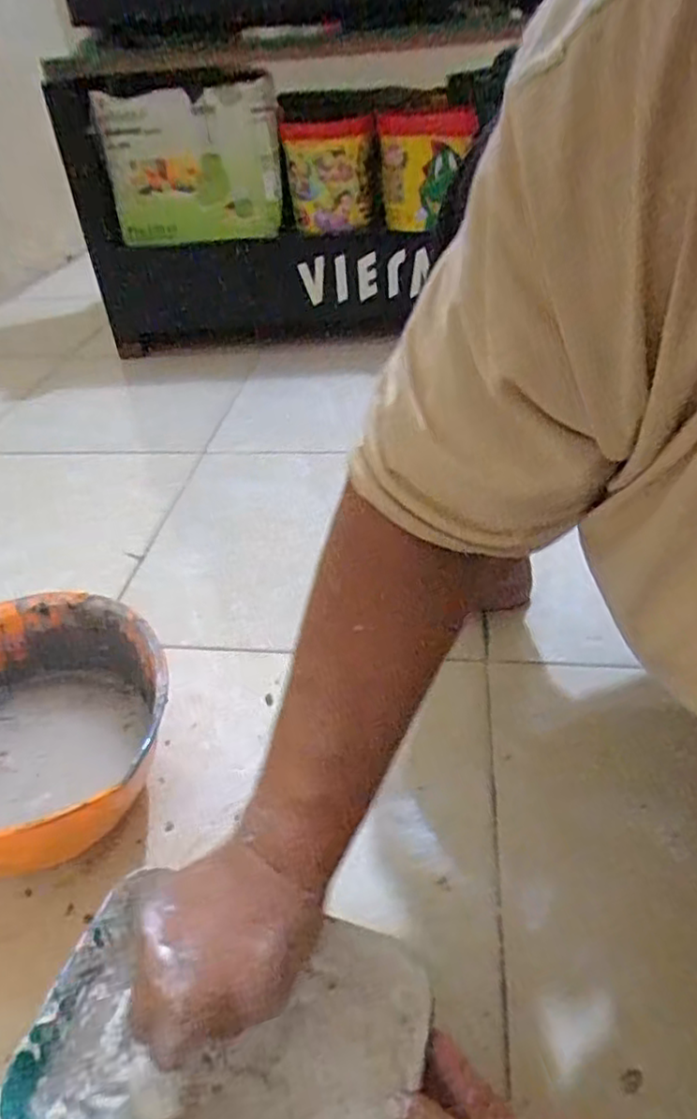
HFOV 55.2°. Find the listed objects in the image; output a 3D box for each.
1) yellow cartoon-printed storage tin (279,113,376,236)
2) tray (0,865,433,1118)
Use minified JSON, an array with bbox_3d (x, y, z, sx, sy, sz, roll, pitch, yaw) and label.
[{"bbox_3d":[-0.032,-0.694,1.200,0.153,0.154,0.167,-4,38,1],"label":"yellow cartoon-printed storage tin"},{"bbox_3d":[-0.061,0.267,0.363,0.190,0.082,0.146,6,38,14],"label":"tray"}]

